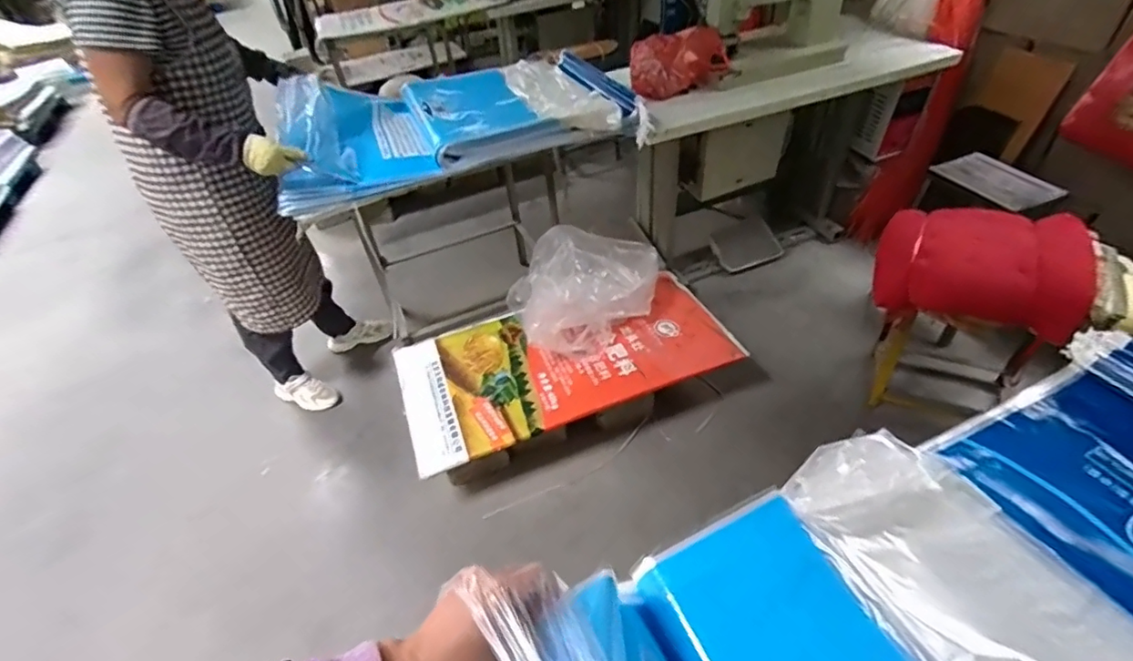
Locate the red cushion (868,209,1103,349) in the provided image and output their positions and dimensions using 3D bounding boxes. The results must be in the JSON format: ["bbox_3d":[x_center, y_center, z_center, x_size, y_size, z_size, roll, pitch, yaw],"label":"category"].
[{"bbox_3d":[1.066,-0.180,1.392,0.440,0.136,0.387,26,53,30],"label":"red cushion"}]

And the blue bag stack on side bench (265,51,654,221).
[{"bbox_3d":[-0.341,-0.677,1.596,0.991,0.233,0.617,-19,45,-12],"label":"blue bag stack on side bench"}]

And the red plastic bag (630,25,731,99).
[{"bbox_3d":[0.366,-0.872,1.761,0.299,0.182,0.148,-3,44,5],"label":"red plastic bag"}]

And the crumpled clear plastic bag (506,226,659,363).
[{"bbox_3d":[0.068,-0.142,1.729,0.478,0.276,0.402,-15,45,-8],"label":"crumpled clear plastic bag"}]

